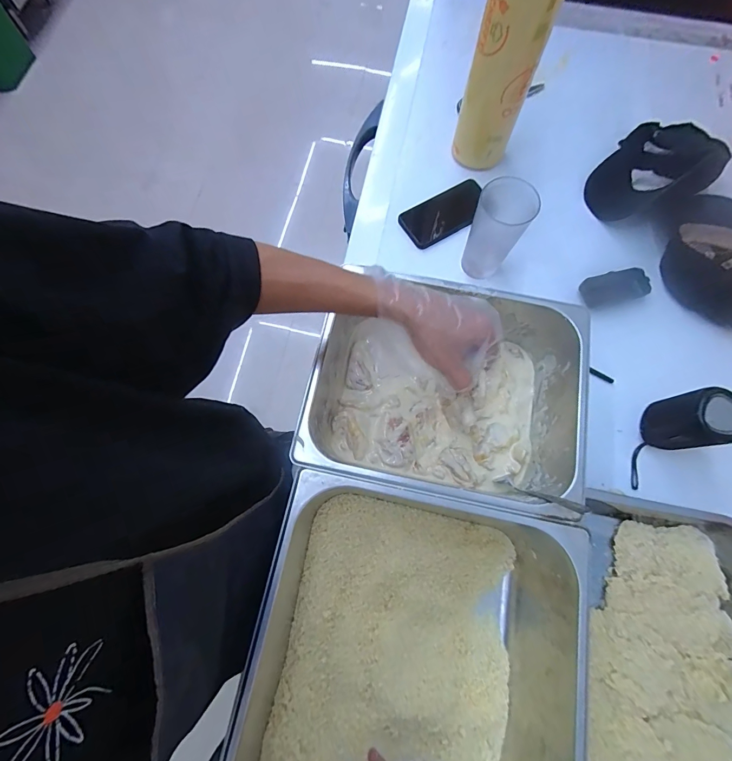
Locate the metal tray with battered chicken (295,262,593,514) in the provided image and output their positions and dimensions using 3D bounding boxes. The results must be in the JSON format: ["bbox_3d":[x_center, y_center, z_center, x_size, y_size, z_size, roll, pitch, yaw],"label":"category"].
[{"bbox_3d":[0.094,0.016,0.485,0.313,0.122,0.249,11,74,2],"label":"metal tray with battered chicken"}]

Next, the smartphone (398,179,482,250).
[{"bbox_3d":[0.139,-0.293,0.654,0.148,0.008,0.080,-29,82,0],"label":"smartphone"}]

